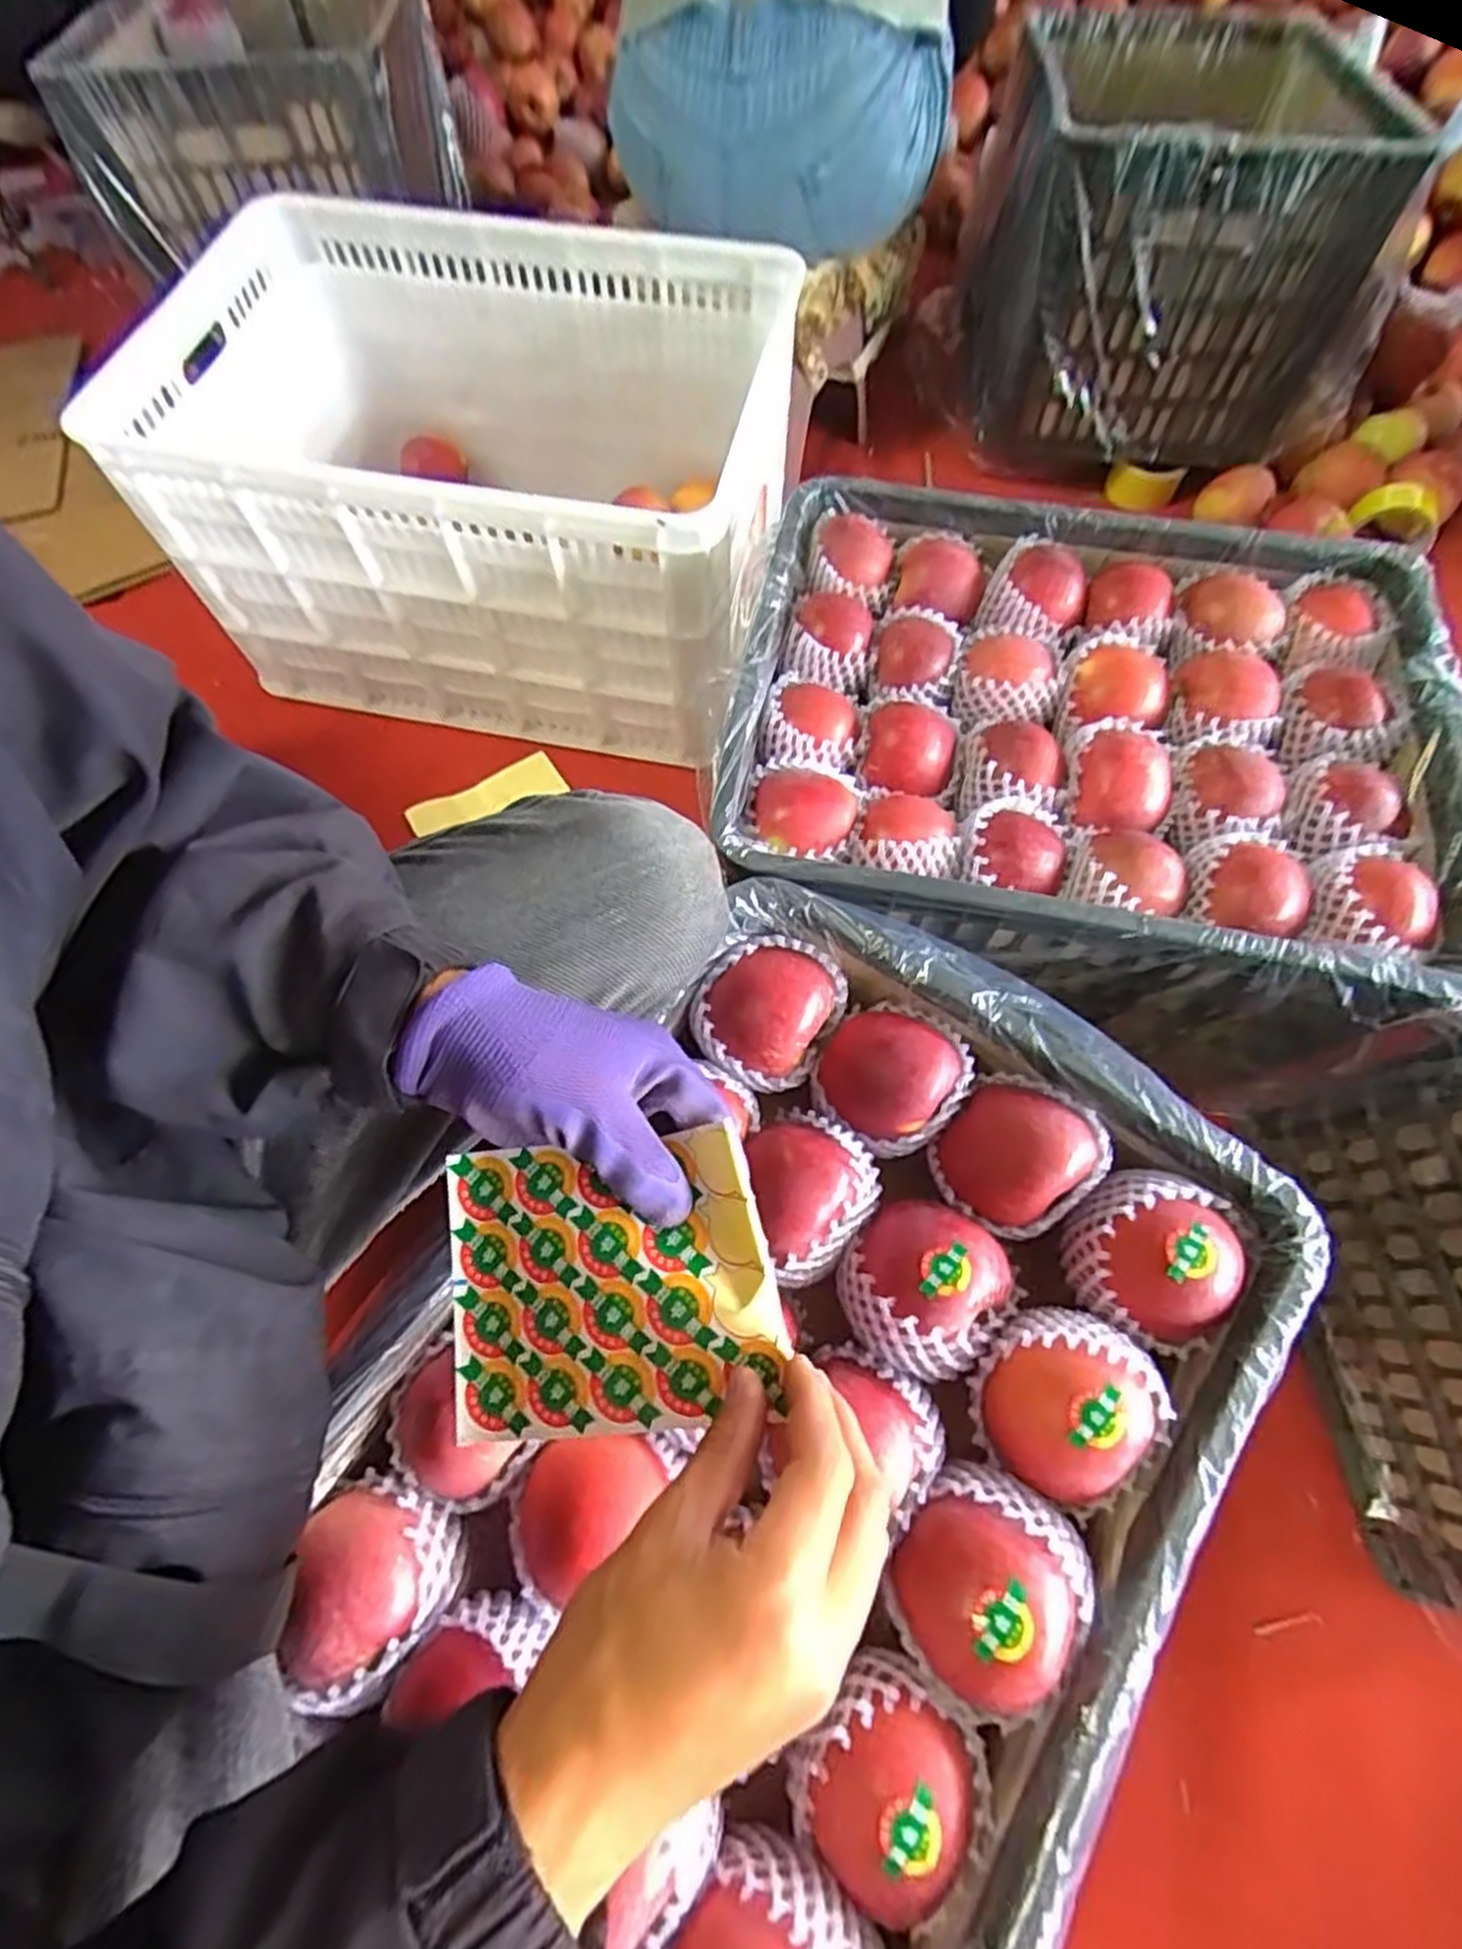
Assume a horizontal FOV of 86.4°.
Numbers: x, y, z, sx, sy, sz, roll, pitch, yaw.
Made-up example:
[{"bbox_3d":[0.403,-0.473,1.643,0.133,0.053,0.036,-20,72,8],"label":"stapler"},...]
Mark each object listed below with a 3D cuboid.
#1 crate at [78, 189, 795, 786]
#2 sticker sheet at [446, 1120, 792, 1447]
[{"bbox_3d":[-0.241,-0.505,0.817,0.601,0.288,0.380,12,69,6],"label":"crate"},{"bbox_3d":[-0.051,0.126,0.321,0.133,0.008,0.111,-9,77,11],"label":"sticker sheet"}]

